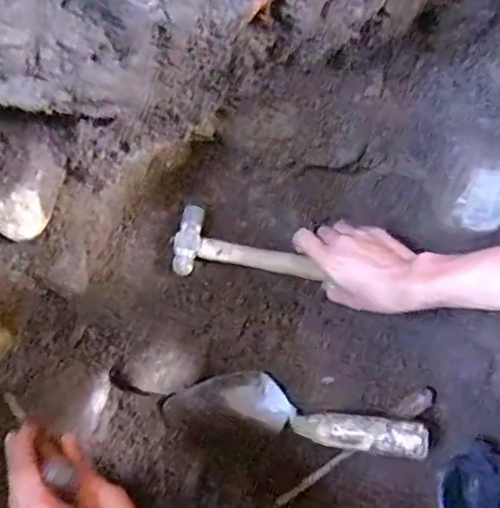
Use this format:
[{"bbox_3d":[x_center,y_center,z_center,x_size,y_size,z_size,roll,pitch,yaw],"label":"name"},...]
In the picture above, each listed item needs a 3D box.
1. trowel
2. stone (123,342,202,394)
[{"bbox_3d":[0.046,0.174,0.623,0.280,0.061,0.071,4,58,27],"label":"trowel"},{"bbox_3d":[-0.092,0.122,0.622,0.083,0.033,0.046,-1,61,-2],"label":"stone"}]

